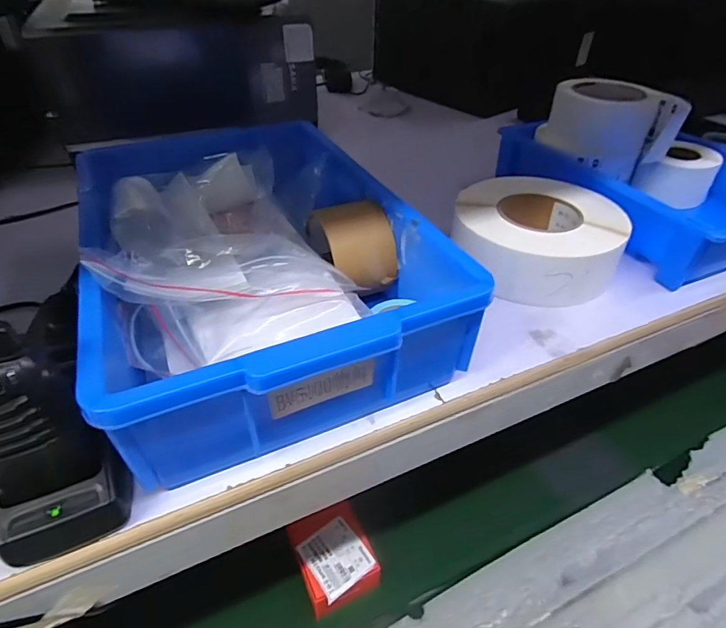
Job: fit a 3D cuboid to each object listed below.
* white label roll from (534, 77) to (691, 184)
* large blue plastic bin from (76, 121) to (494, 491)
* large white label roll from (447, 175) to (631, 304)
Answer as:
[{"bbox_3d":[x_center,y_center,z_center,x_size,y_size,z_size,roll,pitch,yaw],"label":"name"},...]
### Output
[{"bbox_3d":[0.299,-0.226,0.566,0.116,0.080,0.123,-17,44,-19],"label":"white label roll"},{"bbox_3d":[-0.099,-0.056,0.403,0.237,0.091,0.369,-17,44,-19],"label":"large blue plastic bin"},{"bbox_3d":[0.176,-0.079,0.462,0.158,0.050,0.157,0,41,0],"label":"large white label roll"}]

